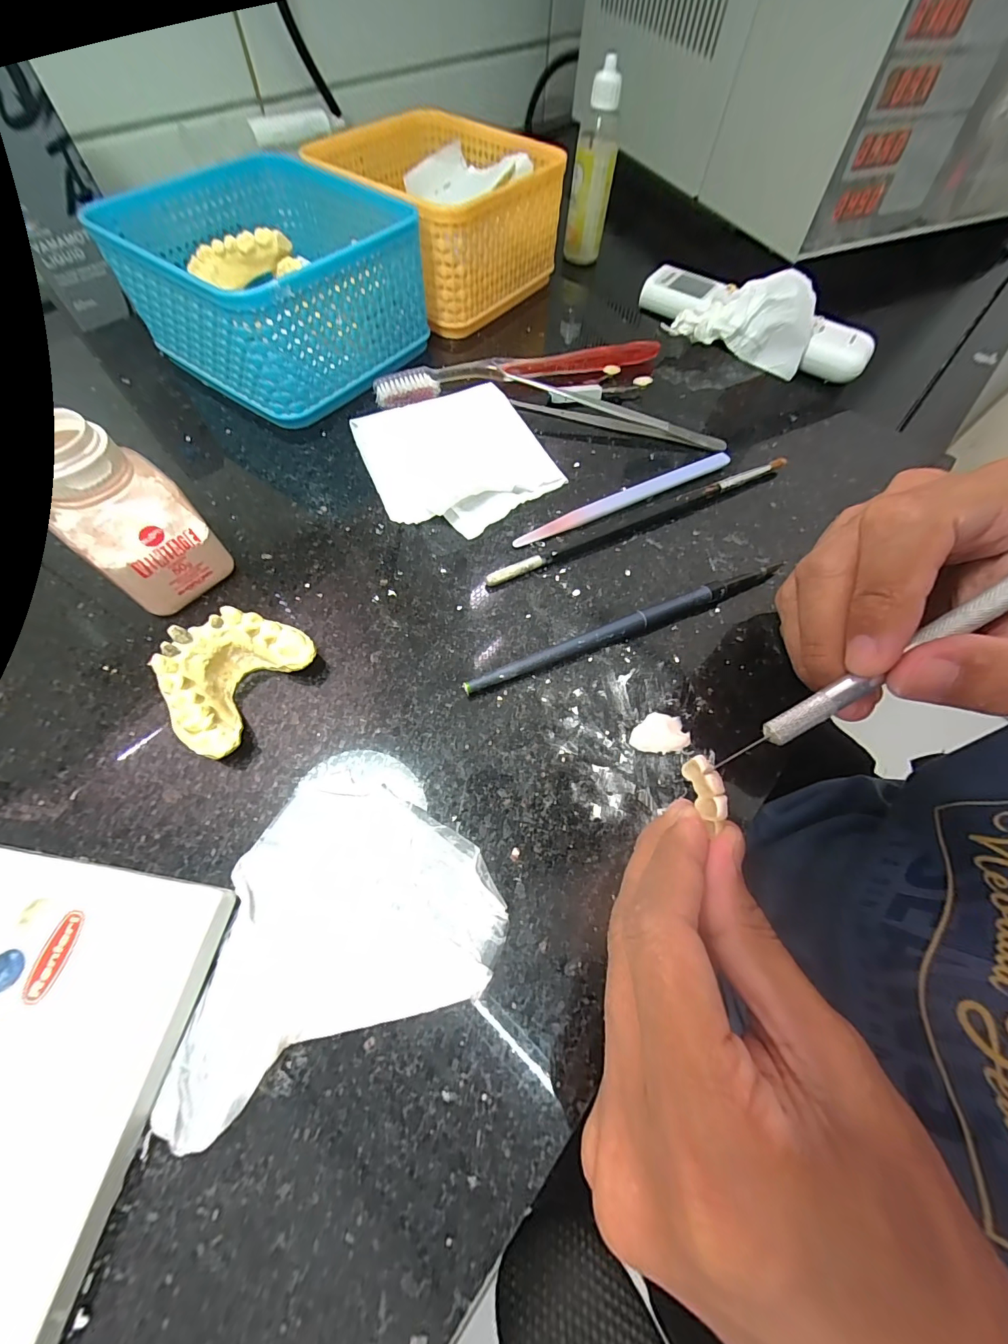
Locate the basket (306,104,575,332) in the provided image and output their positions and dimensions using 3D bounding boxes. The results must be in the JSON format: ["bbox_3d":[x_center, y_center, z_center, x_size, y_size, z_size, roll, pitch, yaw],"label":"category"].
[{"bbox_3d":[-0.045,-0.316,0.298,0.134,0.065,0.132,37,67,14],"label":"basket"}]

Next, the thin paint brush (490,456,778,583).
[{"bbox_3d":[0.075,-0.080,0.222,0.187,0.008,0.005,-24,67,-15],"label":"thin paint brush"}]

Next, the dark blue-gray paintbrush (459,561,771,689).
[{"bbox_3d":[0.059,-0.021,0.191,0.160,0.010,0.009,-22,67,-14],"label":"dark blue-gray paintbrush"}]

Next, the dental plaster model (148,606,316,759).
[{"bbox_3d":[-0.104,0.001,0.162,0.037,0.026,0.054,28,65,10],"label":"dental plaster model"}]

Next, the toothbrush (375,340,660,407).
[{"bbox_3d":[0.012,-0.192,0.269,0.185,0.015,0.018,-17,66,-12],"label":"toothbrush"}]

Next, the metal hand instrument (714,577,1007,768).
[{"bbox_3d":[0.123,-0.008,0.127,0.132,0.006,0.007,-34,69,5],"label":"metal hand instrument"}]

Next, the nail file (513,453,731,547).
[{"bbox_3d":[0.066,-0.094,0.229,0.137,0.005,0.010,-24,67,-15],"label":"nail file"}]

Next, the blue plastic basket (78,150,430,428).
[{"bbox_3d":[-0.130,-0.226,0.251,0.132,0.064,0.144,35,66,13],"label":"blue plastic basket"}]

